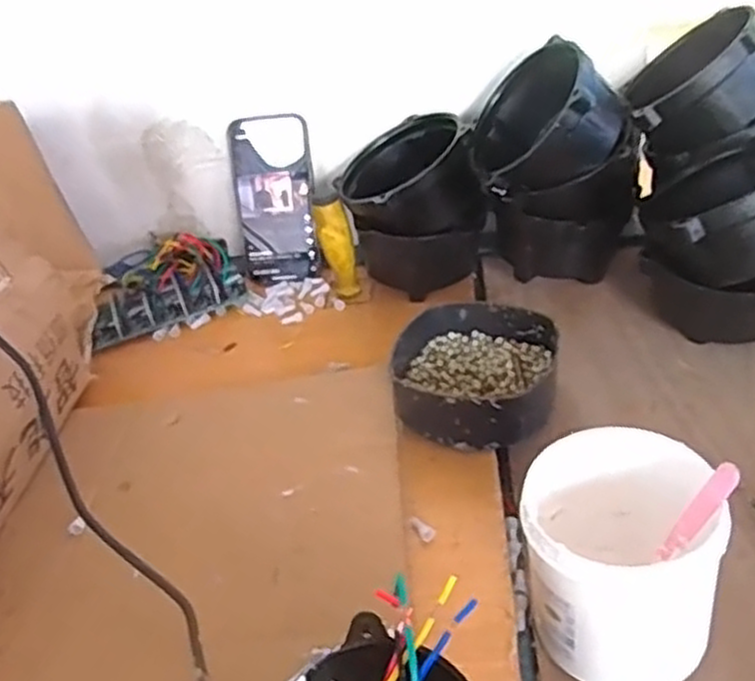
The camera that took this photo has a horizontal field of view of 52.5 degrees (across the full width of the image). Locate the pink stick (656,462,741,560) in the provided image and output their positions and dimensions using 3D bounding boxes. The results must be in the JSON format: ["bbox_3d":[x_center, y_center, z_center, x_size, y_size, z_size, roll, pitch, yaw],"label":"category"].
[{"bbox_3d":[0.156,0.085,0.374,0.006,0.074,0.014,16,35,-6],"label":"pink stick"}]

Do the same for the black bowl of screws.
[{"bbox_3d":[0.073,0.025,0.577,0.120,0.046,0.125,-5,35,4],"label":"black bowl of screws"}]

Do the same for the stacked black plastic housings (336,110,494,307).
[{"bbox_3d":[0.029,-0.127,0.729,0.119,0.133,0.121,-19,36,-16],"label":"stacked black plastic housings"}]

